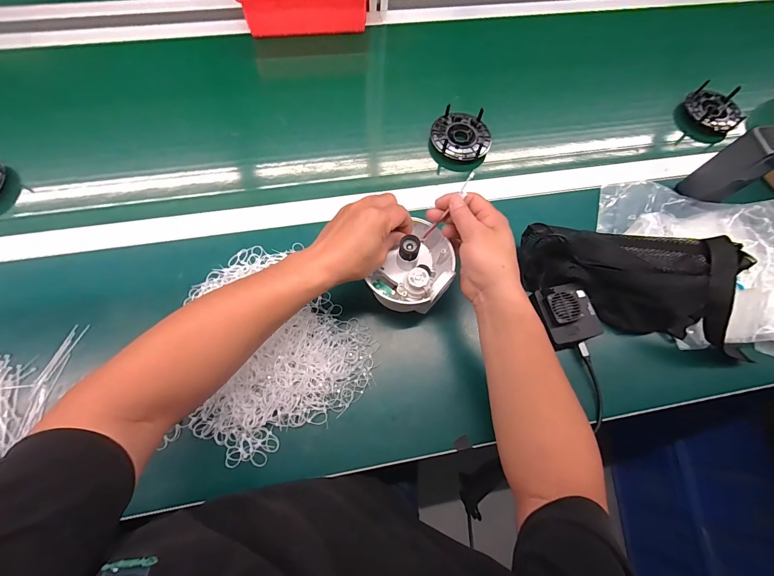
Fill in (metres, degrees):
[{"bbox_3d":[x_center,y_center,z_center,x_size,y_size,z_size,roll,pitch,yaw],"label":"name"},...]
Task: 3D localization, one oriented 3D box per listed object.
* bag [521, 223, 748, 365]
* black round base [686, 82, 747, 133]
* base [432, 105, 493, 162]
[{"bbox_3d":[0.338,-0.018,0.452,0.303,0.091,0.125,17,70,3],"label":"bag"},{"bbox_3d":[0.601,-0.329,0.617,0.084,0.033,0.097,-35,74,-14],"label":"black round base"},{"bbox_3d":[0.125,-0.264,0.574,0.096,0.026,0.091,1,70,-3],"label":"base"}]

